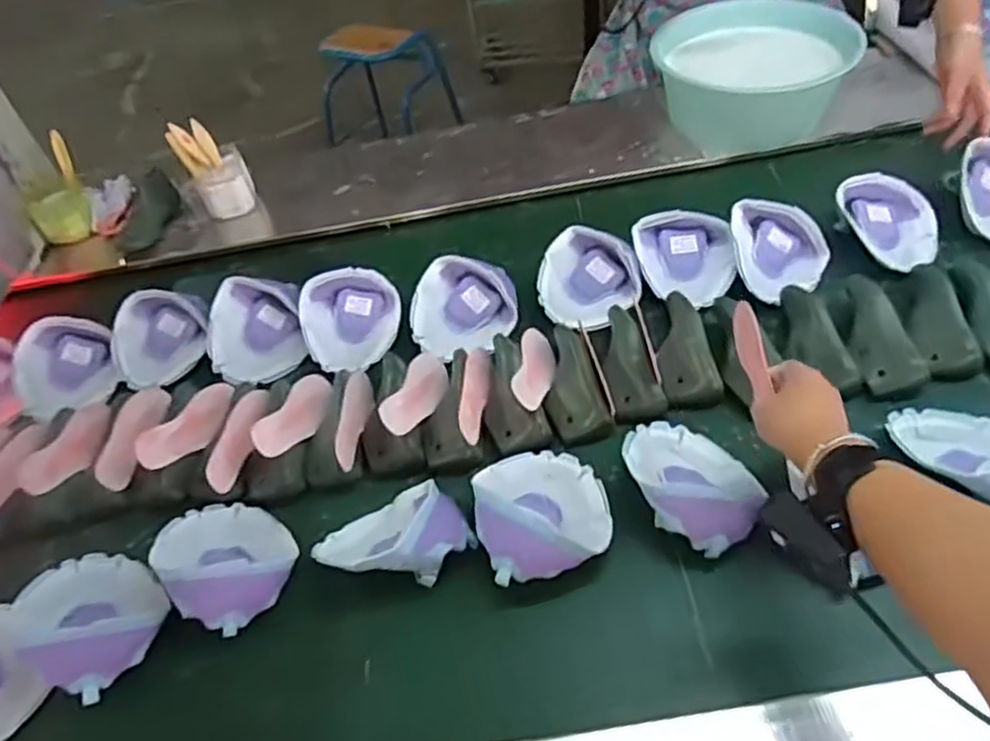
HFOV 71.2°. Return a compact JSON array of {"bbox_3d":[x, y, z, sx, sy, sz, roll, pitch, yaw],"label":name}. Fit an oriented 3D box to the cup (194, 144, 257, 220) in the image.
[{"bbox_3d":[-0.449,-0.313,1.155,0.085,0.079,0.101,-19,52,-12],"label":"cup"}]

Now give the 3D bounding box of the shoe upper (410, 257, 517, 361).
[{"bbox_3d":[-0.041,-0.086,0.916,0.137,0.039,0.133,-3,82,-5],"label":"shoe upper"}]

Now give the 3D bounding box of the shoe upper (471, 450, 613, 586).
[{"bbox_3d":[0.047,0.131,0.692,0.134,0.056,0.154,-7,50,-2],"label":"shoe upper"}]

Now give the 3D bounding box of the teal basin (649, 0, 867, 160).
[{"bbox_3d":[0.415,-0.477,1.124,0.288,0.154,0.259,0,50,4],"label":"teal basin"}]

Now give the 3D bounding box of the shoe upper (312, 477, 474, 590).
[{"bbox_3d":[-0.101,0.166,0.691,0.137,0.073,0.115,-30,55,-20],"label":"shoe upper"}]

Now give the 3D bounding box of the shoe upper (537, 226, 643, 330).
[{"bbox_3d":[0.124,-0.117,0.915,0.136,0.066,0.137,8,51,10],"label":"shoe upper"}]

